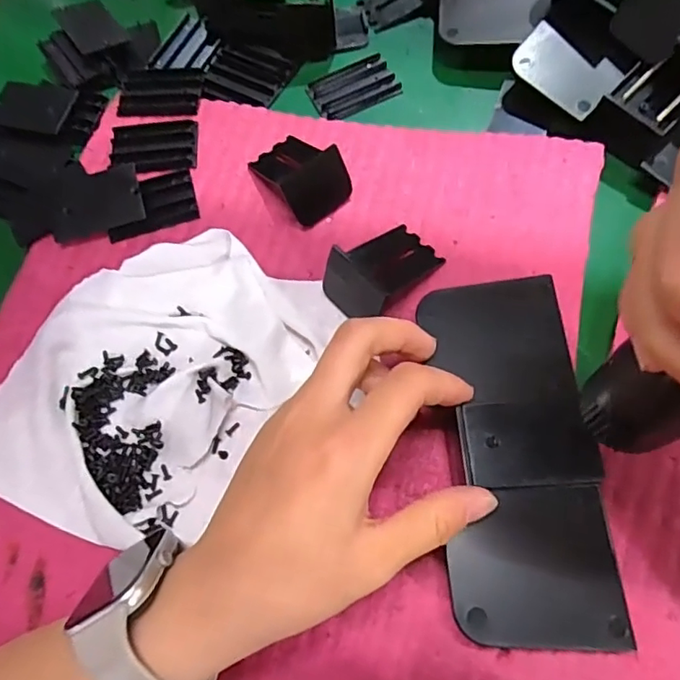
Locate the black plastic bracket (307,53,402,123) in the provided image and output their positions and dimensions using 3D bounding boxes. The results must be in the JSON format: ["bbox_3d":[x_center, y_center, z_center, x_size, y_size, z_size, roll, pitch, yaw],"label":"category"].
[{"bbox_3d":[0.009,-0.165,0.371,0.057,0.005,0.038,-28,67,-9],"label":"black plastic bracket"}]

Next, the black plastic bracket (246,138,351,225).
[{"bbox_3d":[-0.025,-0.099,0.322,0.038,0.030,0.059,-36,70,-9],"label":"black plastic bracket"}]

